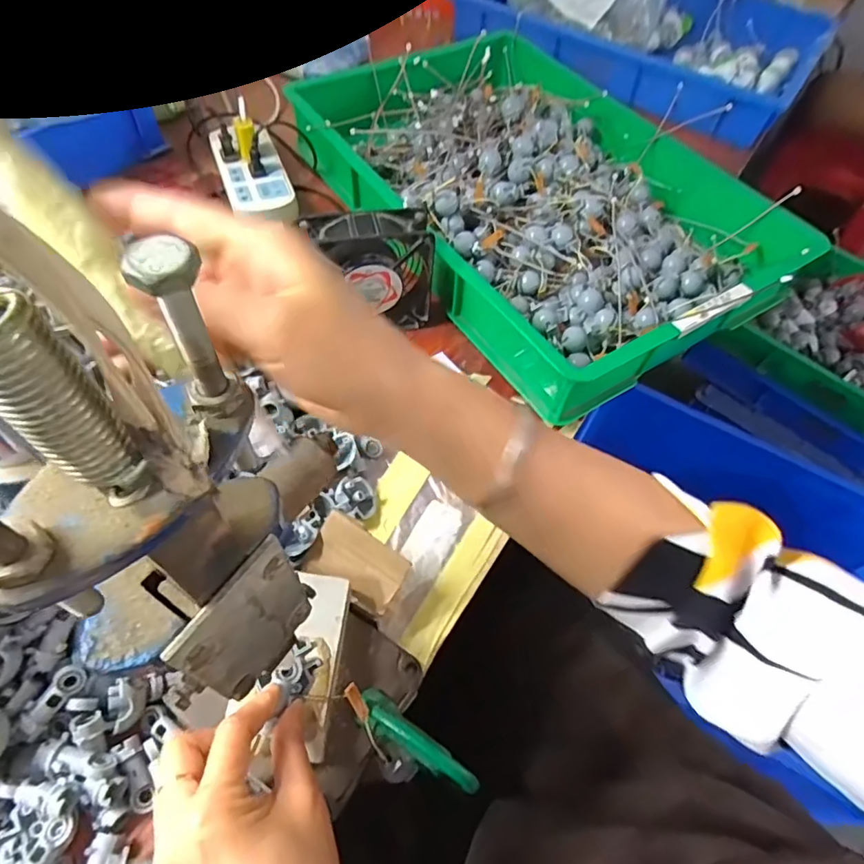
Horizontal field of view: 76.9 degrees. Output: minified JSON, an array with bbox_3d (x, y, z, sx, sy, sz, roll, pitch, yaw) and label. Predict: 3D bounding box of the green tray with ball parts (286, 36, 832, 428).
[{"bbox_3d":[0.117,-0.299,0.660,0.410,0.096,0.567,-31,63,-21],"label":"green tray with ball parts"}]

